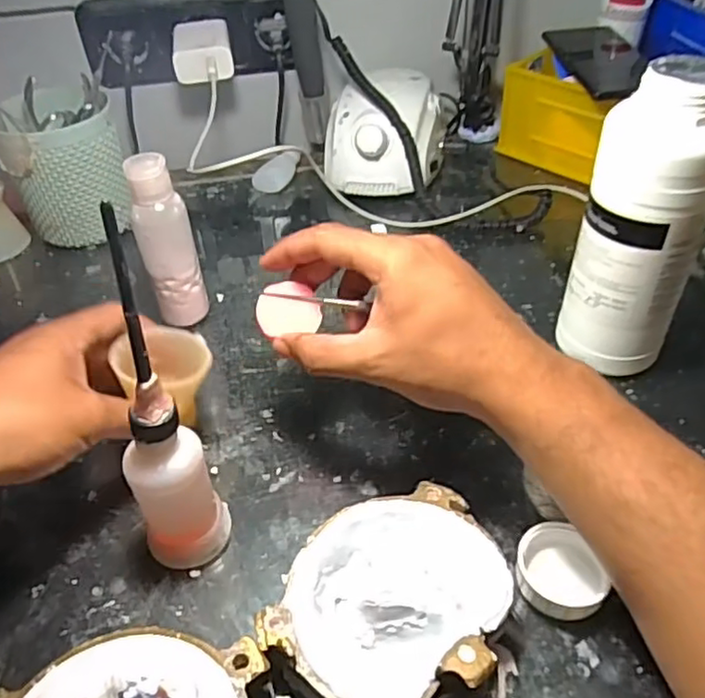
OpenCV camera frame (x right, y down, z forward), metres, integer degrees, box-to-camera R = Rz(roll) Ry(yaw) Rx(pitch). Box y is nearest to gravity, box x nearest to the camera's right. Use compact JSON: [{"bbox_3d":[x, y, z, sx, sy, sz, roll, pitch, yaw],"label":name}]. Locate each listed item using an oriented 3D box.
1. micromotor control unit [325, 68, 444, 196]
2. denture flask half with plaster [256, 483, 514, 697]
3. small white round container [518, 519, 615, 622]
[{"bbox_3d":[0.033,-0.211,0.621,0.107,0.071,0.126,6,43,10],"label":"micromotor control unit"},{"bbox_3d":[0.022,0.119,0.306,0.099,0.035,0.116,19,47,22],"label":"denture flask half with plaster"},{"bbox_3d":[0.106,0.110,0.325,0.045,0.017,0.051,30,52,31],"label":"small white round container"}]

